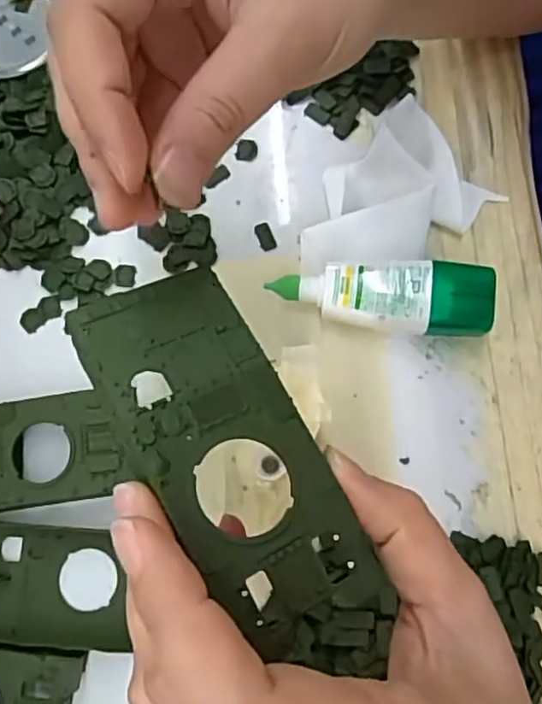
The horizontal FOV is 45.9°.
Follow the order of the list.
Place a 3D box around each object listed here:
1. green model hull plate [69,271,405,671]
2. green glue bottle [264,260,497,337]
[{"bbox_3d":[-0.012,0.025,0.172,0.046,0.004,0.106,-25,75,-26],"label":"green model hull plate"},{"bbox_3d":[0.050,-0.023,0.292,0.096,0.025,0.032,1,76,2],"label":"green glue bottle"}]

